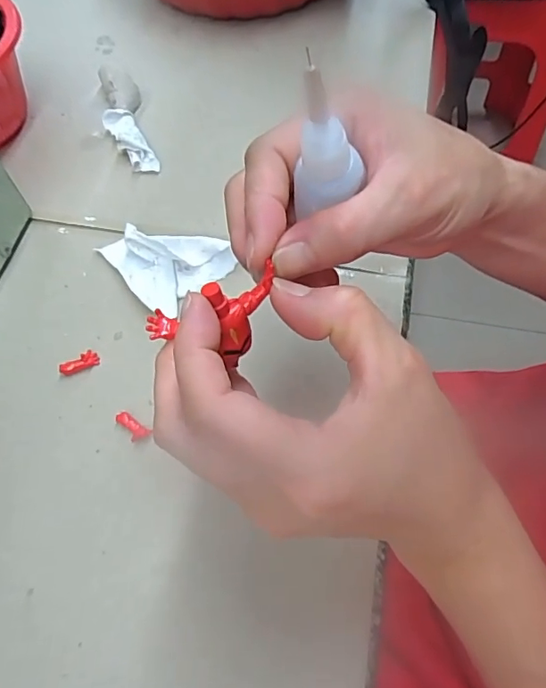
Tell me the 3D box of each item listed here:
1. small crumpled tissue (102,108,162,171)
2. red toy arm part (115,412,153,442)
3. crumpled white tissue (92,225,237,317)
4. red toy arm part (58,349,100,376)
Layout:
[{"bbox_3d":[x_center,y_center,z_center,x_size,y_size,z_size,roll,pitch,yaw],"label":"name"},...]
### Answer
[{"bbox_3d":[-0.113,-0.161,0.400,0.025,0.017,0.070,-24,63,-12],"label":"small crumpled tissue"},{"bbox_3d":[-0.081,0.048,0.290,0.023,0.005,0.010,32,65,17],"label":"red toy arm part"},{"bbox_3d":[-0.073,-0.060,0.339,0.076,0.022,0.061,38,67,20],"label":"crumpled white tissue"},{"bbox_3d":[-0.119,0.011,0.310,0.024,0.008,0.010,-26,63,-14],"label":"red toy arm part"}]

